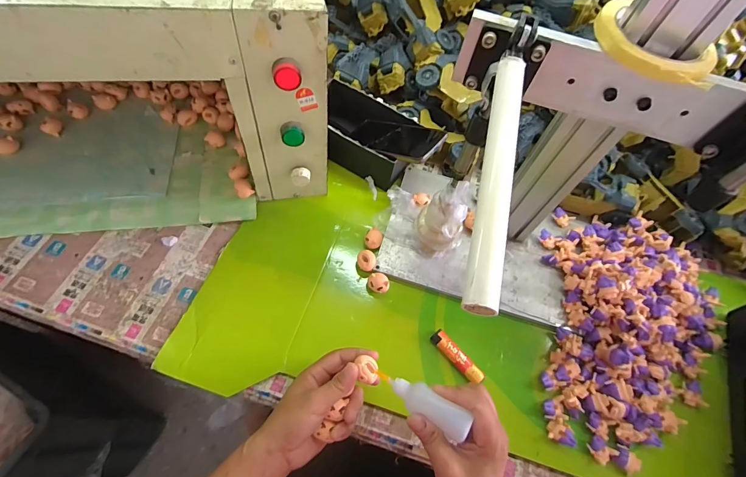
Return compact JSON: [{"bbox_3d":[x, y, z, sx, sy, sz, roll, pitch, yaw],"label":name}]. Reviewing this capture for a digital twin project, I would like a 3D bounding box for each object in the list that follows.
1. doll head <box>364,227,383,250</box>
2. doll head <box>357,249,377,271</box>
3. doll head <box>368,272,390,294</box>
[{"bbox_3d":[0.001,0.003,0.529,0.024,0.018,0.031,13,61,3],"label":"doll head"},{"bbox_3d":[-0.010,0.034,0.506,0.027,0.024,0.026,2,61,-3],"label":"doll head"},{"bbox_3d":[0.008,0.063,0.496,0.029,0.021,0.025,8,61,0],"label":"doll head"}]

